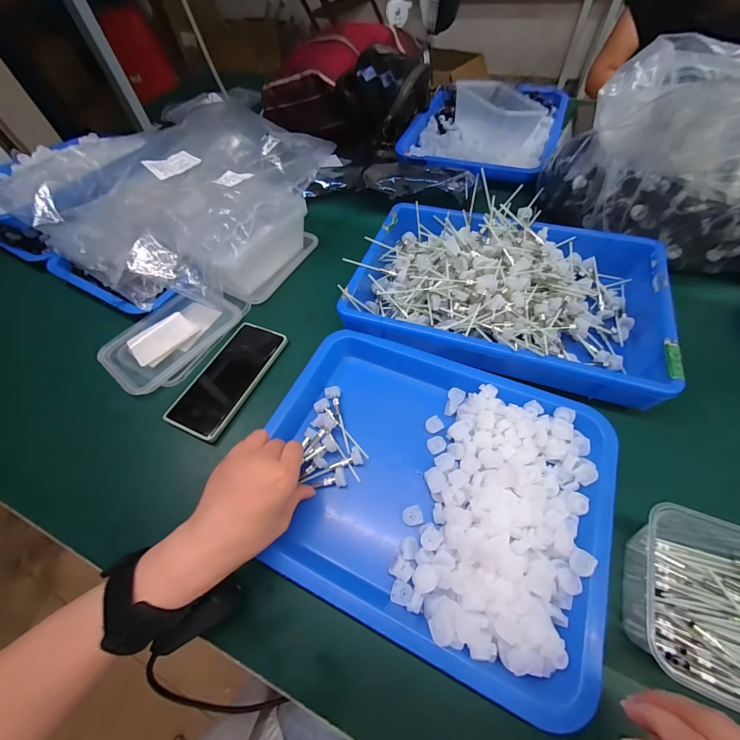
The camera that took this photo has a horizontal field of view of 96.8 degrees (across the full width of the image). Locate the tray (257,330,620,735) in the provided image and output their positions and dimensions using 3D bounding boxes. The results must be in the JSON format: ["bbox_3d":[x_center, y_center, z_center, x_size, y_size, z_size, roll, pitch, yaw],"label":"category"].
[{"bbox_3d":[0.053,0.100,0.320,0.320,0.034,0.262,19,61,16],"label":"tray"}]

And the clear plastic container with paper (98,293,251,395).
[{"bbox_3d":[-0.262,-0.051,0.451,0.118,0.028,0.182,36,67,24],"label":"clear plastic container with paper"}]

